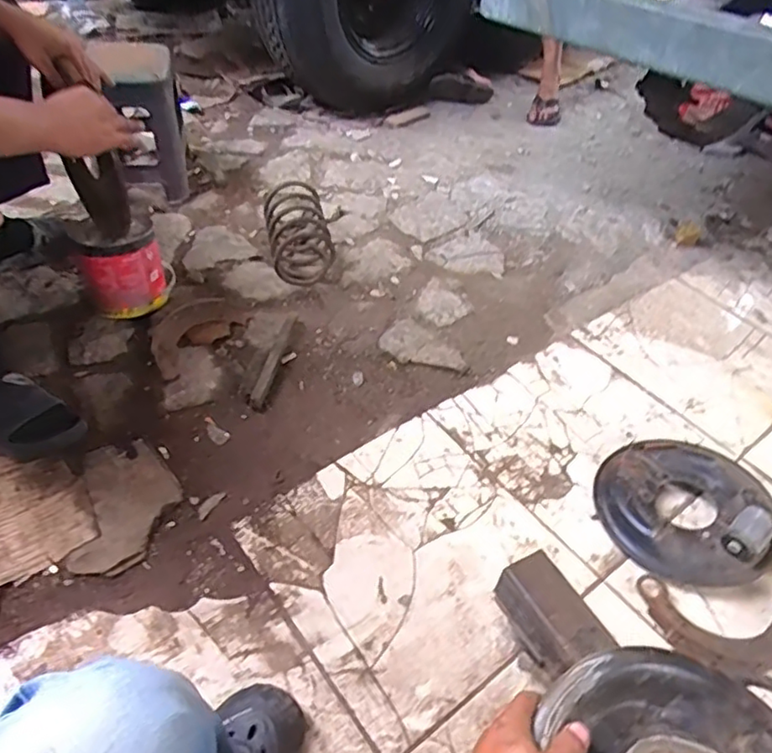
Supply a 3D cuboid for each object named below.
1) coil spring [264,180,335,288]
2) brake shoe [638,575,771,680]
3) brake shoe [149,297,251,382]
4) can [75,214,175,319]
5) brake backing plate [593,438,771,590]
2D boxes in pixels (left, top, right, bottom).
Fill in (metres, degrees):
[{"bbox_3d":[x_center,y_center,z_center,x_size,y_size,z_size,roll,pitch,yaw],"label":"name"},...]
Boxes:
[{"bbox_3d":[-0.208,-0.349,1.469,0.153,0.116,0.308,-7,46,-11],"label":"coil spring"},{"bbox_3d":[0.482,0.354,0.864,0.228,0.032,0.132,9,45,5],"label":"brake shoe"},{"bbox_3d":[-0.373,-0.088,1.179,0.113,0.036,0.233,24,48,18],"label":"brake shoe"},{"bbox_3d":[-0.510,-0.214,1.209,0.155,0.161,0.152,-10,47,-17],"label":"can"},{"bbox_3d":[0.482,0.202,0.984,0.254,0.084,0.256,2,45,-2],"label":"brake backing plate"}]

